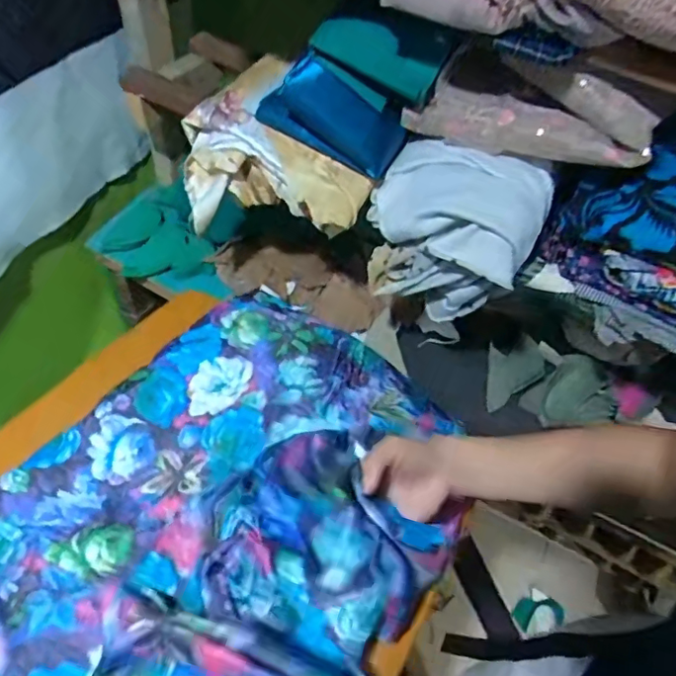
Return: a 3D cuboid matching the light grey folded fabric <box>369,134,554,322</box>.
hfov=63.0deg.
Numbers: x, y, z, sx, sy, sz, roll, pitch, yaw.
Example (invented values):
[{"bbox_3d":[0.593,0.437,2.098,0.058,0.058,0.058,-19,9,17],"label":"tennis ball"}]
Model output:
[{"bbox_3d":[0.126,-0.116,0.632,0.178,0.173,0.113,24,55,15],"label":"light grey folded fabric"}]

